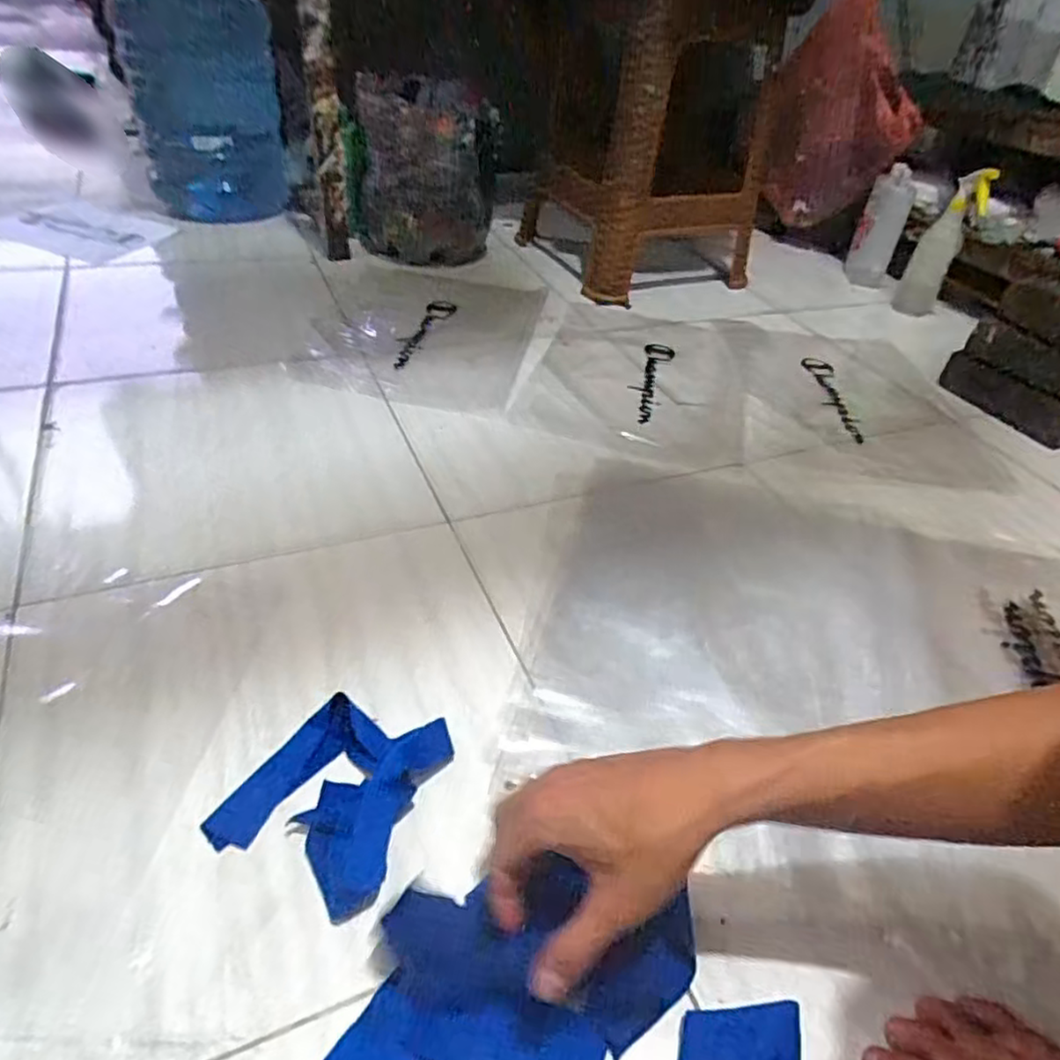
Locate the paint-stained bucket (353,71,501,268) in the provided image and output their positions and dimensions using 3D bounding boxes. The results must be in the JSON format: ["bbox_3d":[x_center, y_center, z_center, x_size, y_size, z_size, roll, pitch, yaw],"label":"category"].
[{"bbox_3d":[-0.190,-0.656,1.246,0.245,0.269,0.197,2,42,-6],"label":"paint-stained bucket"}]

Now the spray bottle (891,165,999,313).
[{"bbox_3d":[0.732,-0.506,1.206,0.081,0.242,0.059,31,47,25],"label":"spray bottle"}]

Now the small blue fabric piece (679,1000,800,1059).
[{"bbox_3d":[0.125,0.305,0.401,0.069,0.004,0.058,13,42,7],"label":"small blue fabric piece"}]

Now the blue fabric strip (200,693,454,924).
[{"bbox_3d":[-0.134,0.180,0.488,0.120,0.018,0.143,22,44,16],"label":"blue fabric strip"}]

